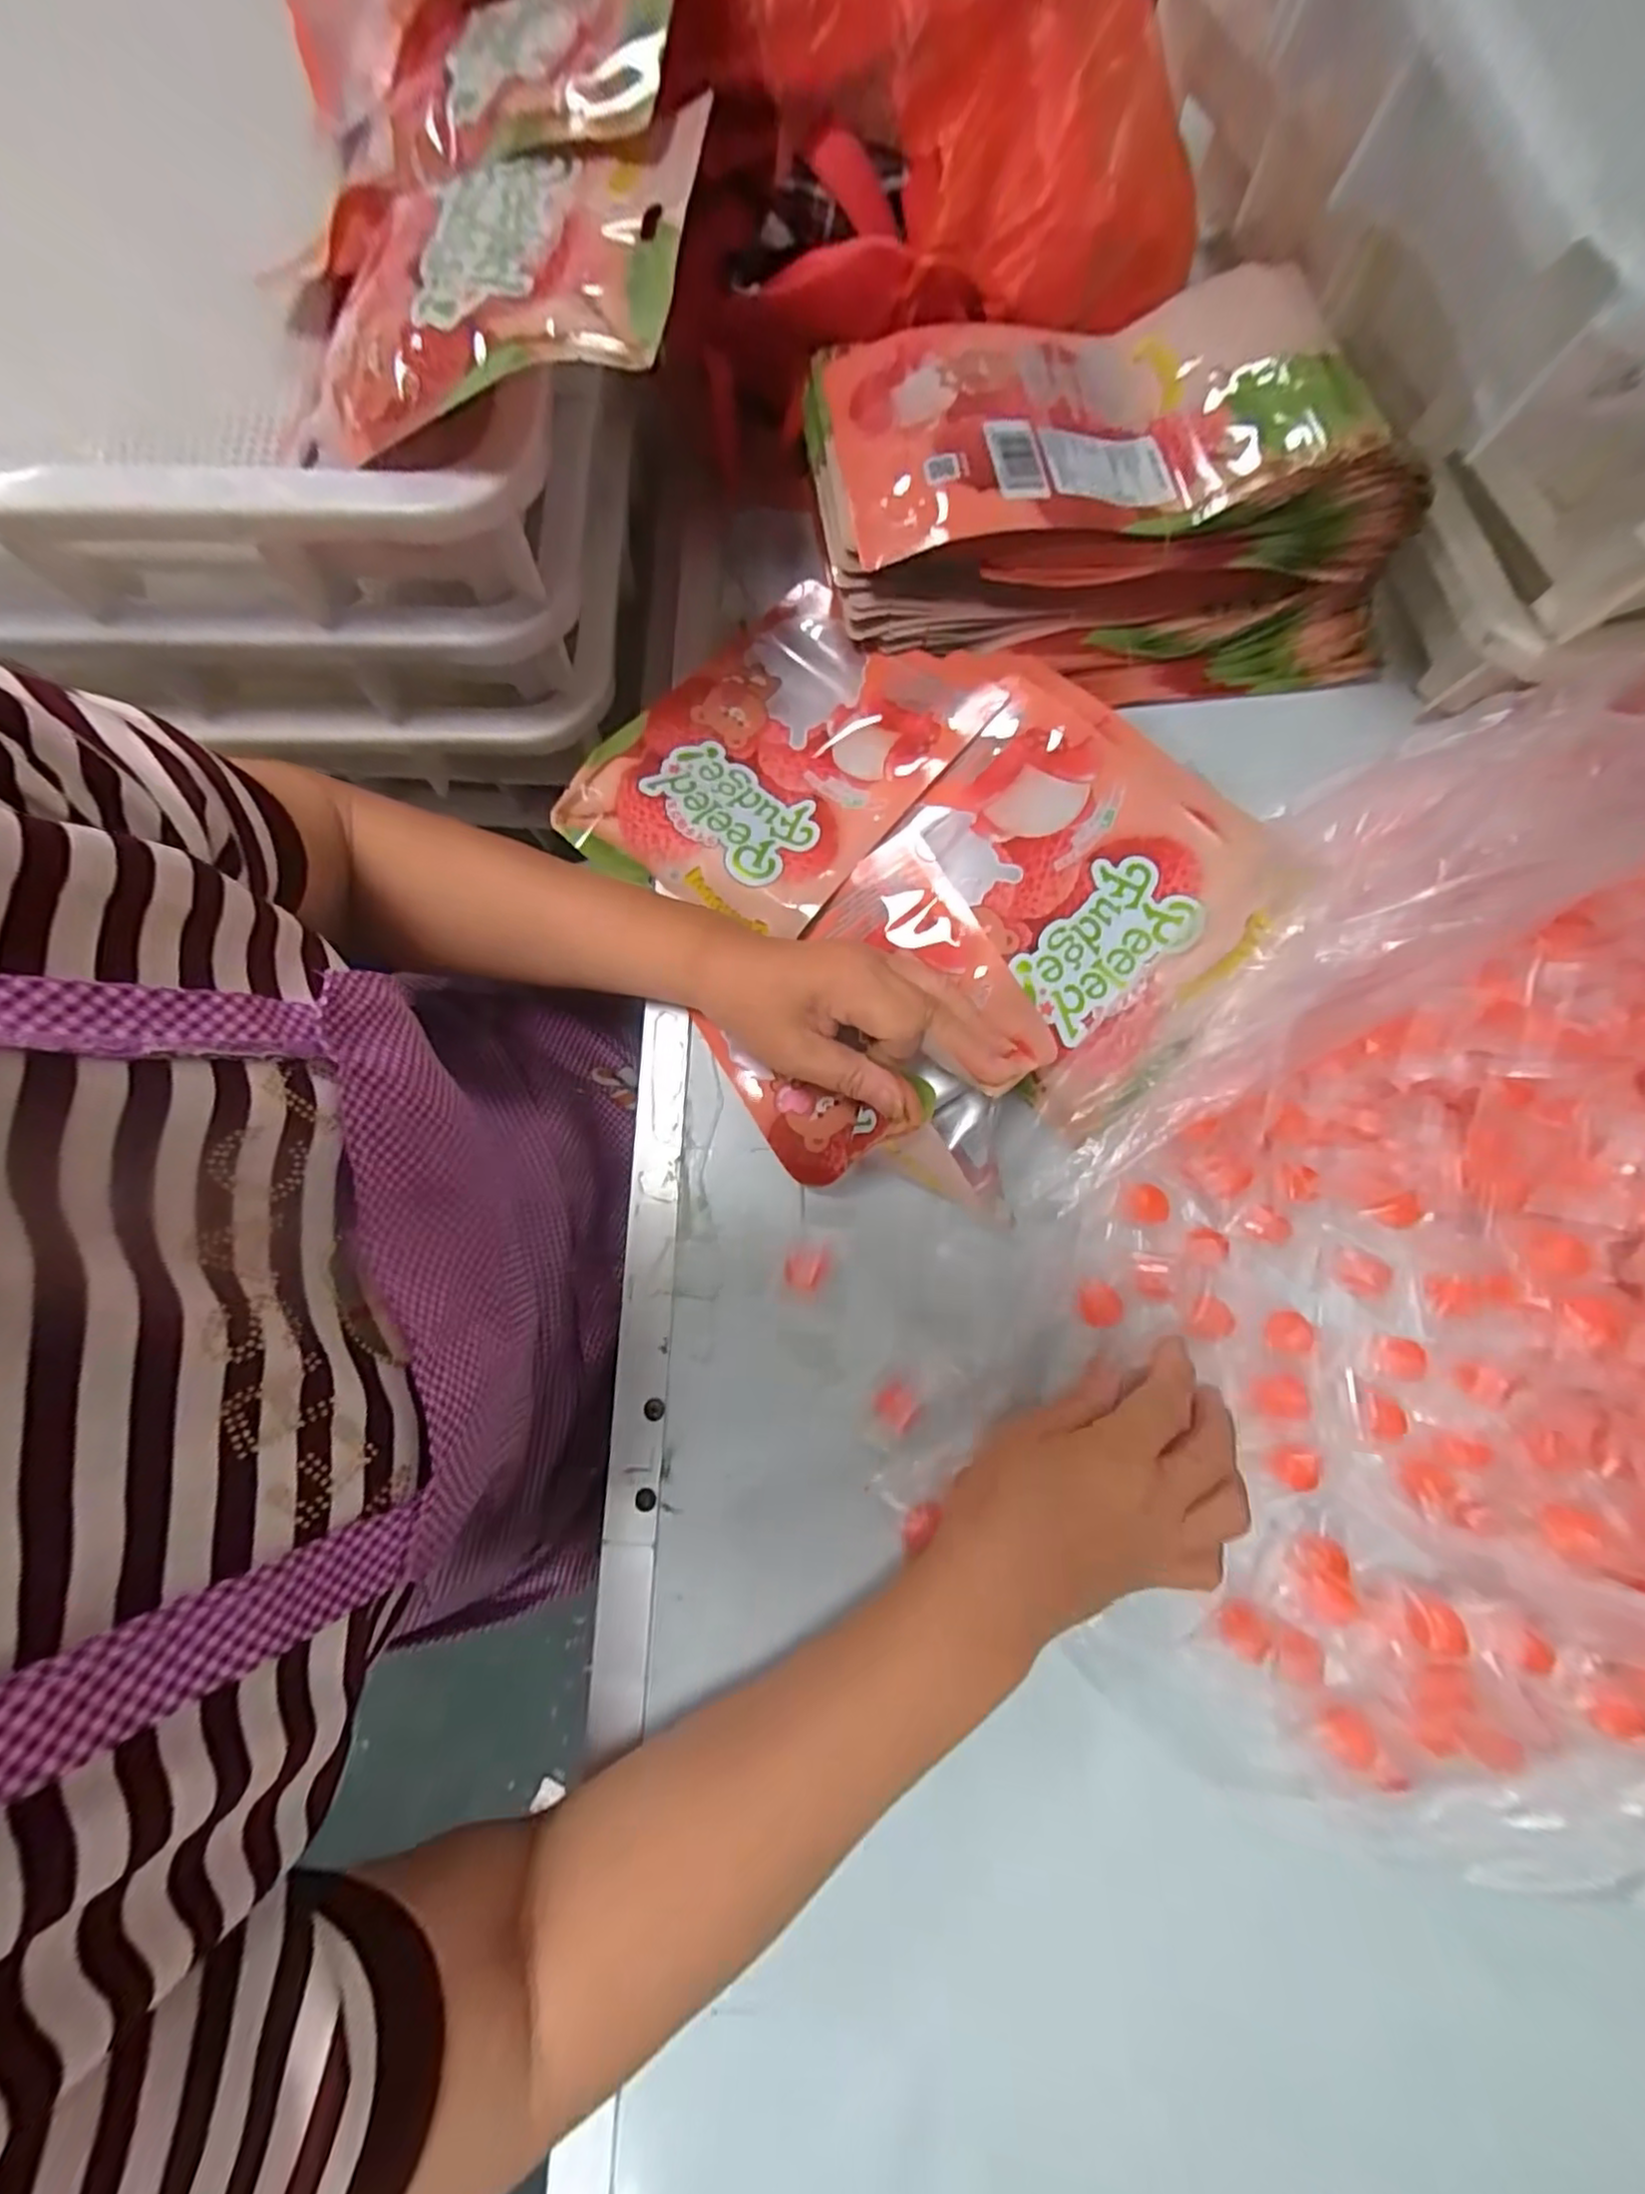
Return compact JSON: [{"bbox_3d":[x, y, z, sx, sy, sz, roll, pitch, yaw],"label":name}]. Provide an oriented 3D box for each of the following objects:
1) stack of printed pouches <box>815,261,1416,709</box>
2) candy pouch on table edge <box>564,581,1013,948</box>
[{"bbox_3d":[0.154,-0.331,0.390,0.306,0.106,0.188,-9,79,-3],"label":"stack of printed pouches"},{"bbox_3d":[-0.027,-0.181,0.386,0.150,0.028,0.203,40,80,7],"label":"candy pouch on table edge"}]

